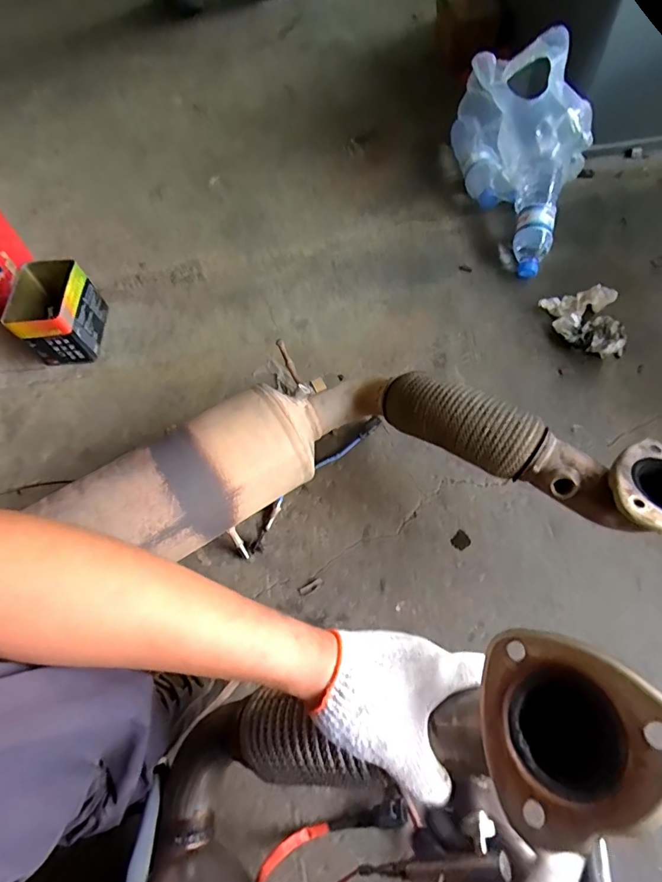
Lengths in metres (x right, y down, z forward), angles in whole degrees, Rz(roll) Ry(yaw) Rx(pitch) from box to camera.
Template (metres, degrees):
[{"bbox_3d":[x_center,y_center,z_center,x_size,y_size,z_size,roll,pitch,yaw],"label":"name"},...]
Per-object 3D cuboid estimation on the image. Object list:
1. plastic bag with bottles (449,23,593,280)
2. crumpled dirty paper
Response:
[{"bbox_3d":[0.340,-0.504,0.813,0.145,0.216,0.361,-18,65,-2],"label":"plastic bag with bottles"},{"bbox_3d":[0.415,-0.191,0.747,0.099,0.044,0.134,-17,64,-5],"label":"crumpled dirty paper"}]

